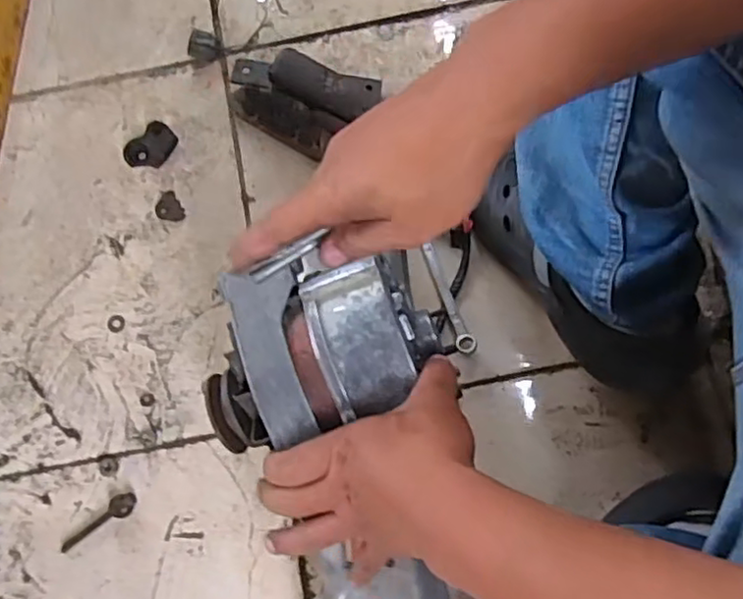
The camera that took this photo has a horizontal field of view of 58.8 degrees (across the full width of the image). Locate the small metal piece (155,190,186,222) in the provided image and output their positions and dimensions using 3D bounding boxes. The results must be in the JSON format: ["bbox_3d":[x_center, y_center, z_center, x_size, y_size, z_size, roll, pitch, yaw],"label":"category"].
[{"bbox_3d":[-0.211,-0.095,0.684,0.026,0.004,0.036,-33,77,-7],"label":"small metal piece"}]

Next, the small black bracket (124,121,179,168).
[{"bbox_3d":[-0.234,-0.162,0.698,0.041,0.009,0.056,43,80,11],"label":"small black bracket"}]

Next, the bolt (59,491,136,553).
[{"bbox_3d":[-0.252,0.204,0.604,0.077,0.012,0.021,-33,77,-7],"label":"bolt"}]

